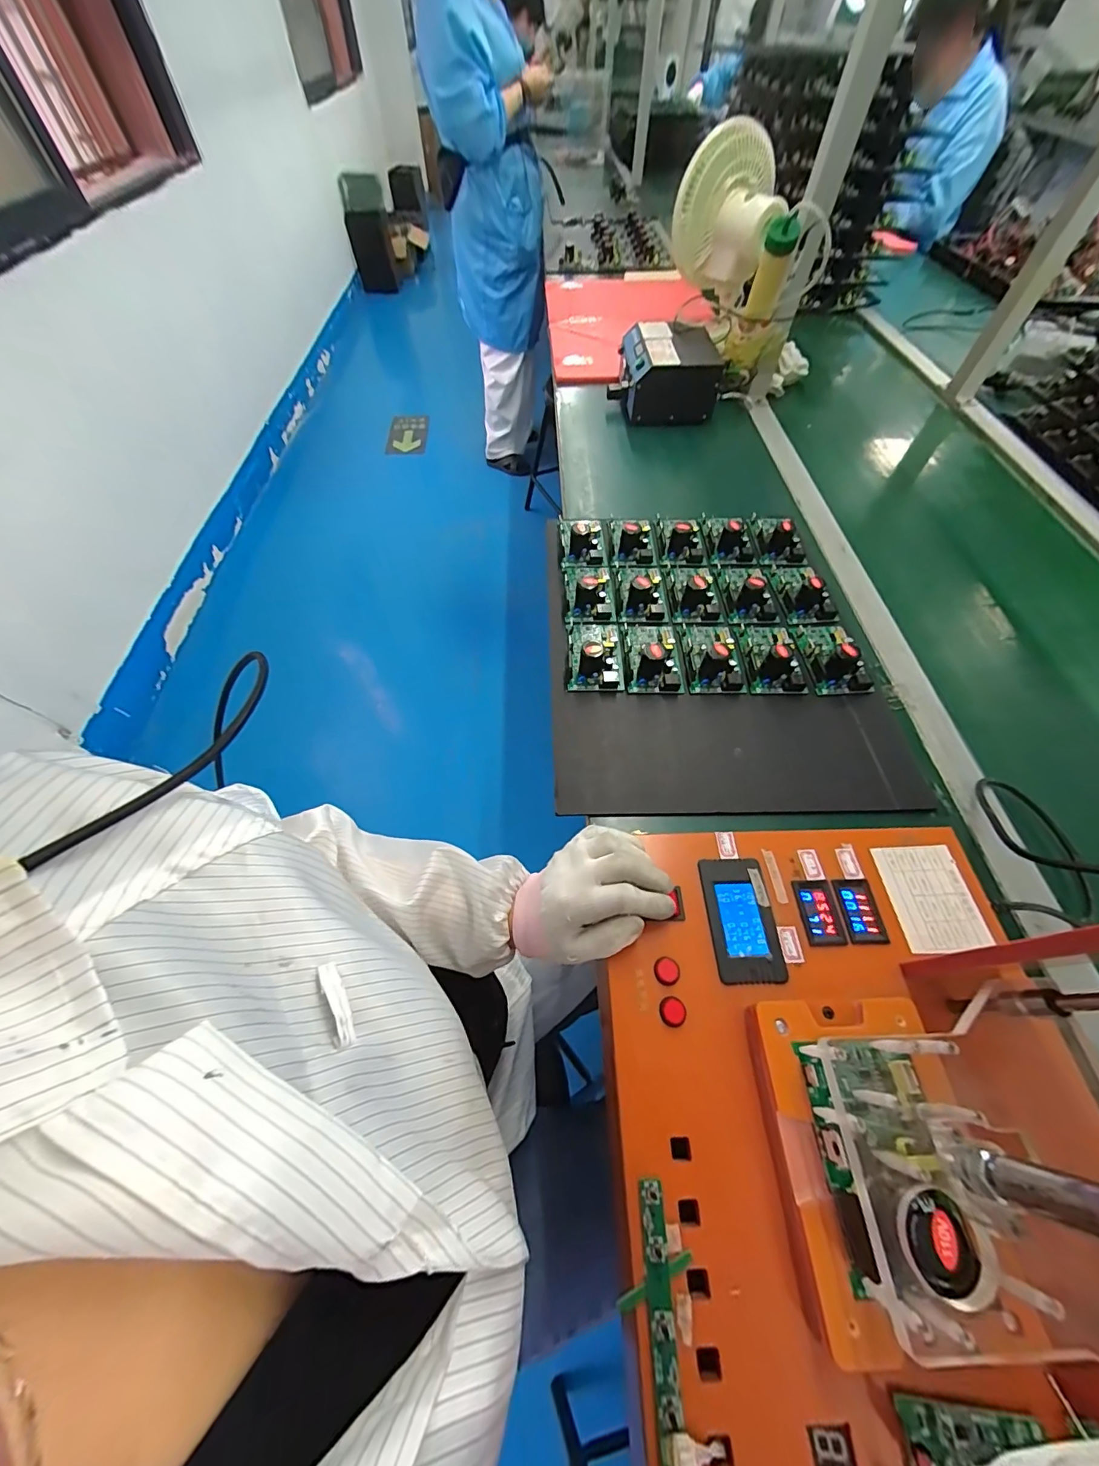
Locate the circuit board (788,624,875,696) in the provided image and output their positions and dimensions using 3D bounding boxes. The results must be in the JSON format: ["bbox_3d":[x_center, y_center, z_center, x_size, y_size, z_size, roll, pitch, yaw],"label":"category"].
[{"bbox_3d":[0.364,-0.108,0.597,0.080,0.048,0.117,0,58,0],"label":"circuit board"}]

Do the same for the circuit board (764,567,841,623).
[{"bbox_3d":[0.360,-0.213,0.658,0.071,0.039,0.118,-1,58,-1],"label":"circuit board"}]

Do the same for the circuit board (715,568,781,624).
[{"bbox_3d":[0.281,-0.210,0.656,0.069,0.034,0.114,0,58,0],"label":"circuit board"}]

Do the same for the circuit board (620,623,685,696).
[{"bbox_3d":[0.134,-0.110,0.599,0.070,0.042,0.118,1,58,0],"label":"circuit board"}]

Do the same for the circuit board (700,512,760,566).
[{"bbox_3d":[0.283,-0.316,0.721,0.081,0.035,0.110,-2,58,-1],"label":"circuit board"}]

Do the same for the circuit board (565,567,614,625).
[{"bbox_3d":[0.057,-0.213,0.659,0.070,0.037,0.118,1,58,0],"label":"circuit board"}]

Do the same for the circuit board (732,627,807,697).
[{"bbox_3d":[0.287,-0.109,0.596,0.073,0.045,0.114,2,58,1],"label":"circuit board"}]

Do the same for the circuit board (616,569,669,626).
[{"bbox_3d":[0.132,-0.214,0.659,0.068,0.038,0.120,1,58,0],"label":"circuit board"}]

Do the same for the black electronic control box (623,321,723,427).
[{"bbox_3d":[0.237,-0.729,0.950,0.195,0.109,0.193,3,58,2],"label":"black electronic control box"}]

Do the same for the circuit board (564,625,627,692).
[{"bbox_3d":[0.058,-0.112,0.598,0.072,0.047,0.115,1,58,1],"label":"circuit board"}]

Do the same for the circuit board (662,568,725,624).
[{"bbox_3d":[0.207,-0.215,0.659,0.076,0.037,0.122,-1,58,-1],"label":"circuit board"}]

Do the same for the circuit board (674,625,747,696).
[{"bbox_3d":[0.211,-0.111,0.597,0.074,0.046,0.118,1,58,0],"label":"circuit board"}]

